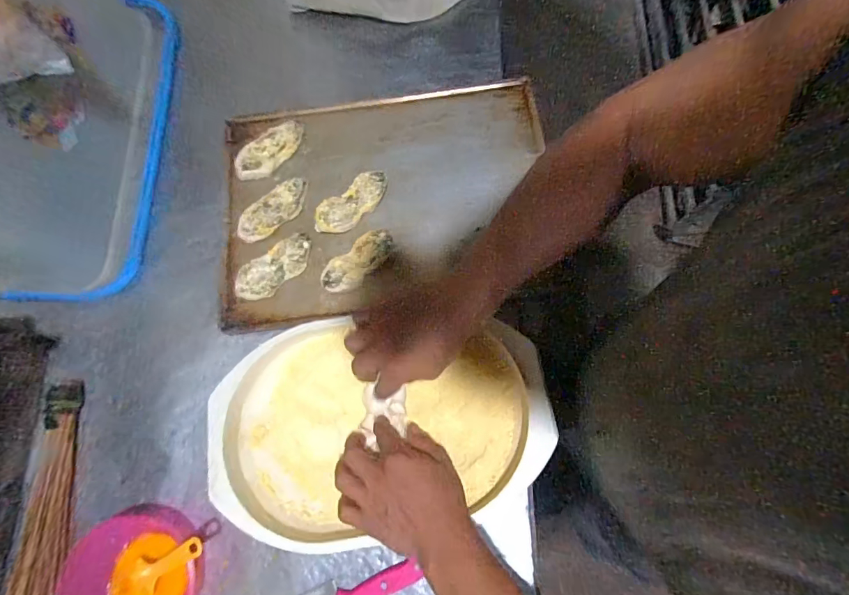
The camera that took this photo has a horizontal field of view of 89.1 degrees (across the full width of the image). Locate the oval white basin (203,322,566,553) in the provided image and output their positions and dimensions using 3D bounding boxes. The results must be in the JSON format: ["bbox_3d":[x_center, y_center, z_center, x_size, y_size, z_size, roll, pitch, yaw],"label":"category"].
[{"bbox_3d":[-0.056,0.146,0.504,0.384,0.066,0.232,-6,75,-1],"label":"oval white basin"}]

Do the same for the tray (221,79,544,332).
[{"bbox_3d":[-0.055,-0.138,0.599,0.445,0.042,0.326,-6,75,-1],"label":"tray"}]

